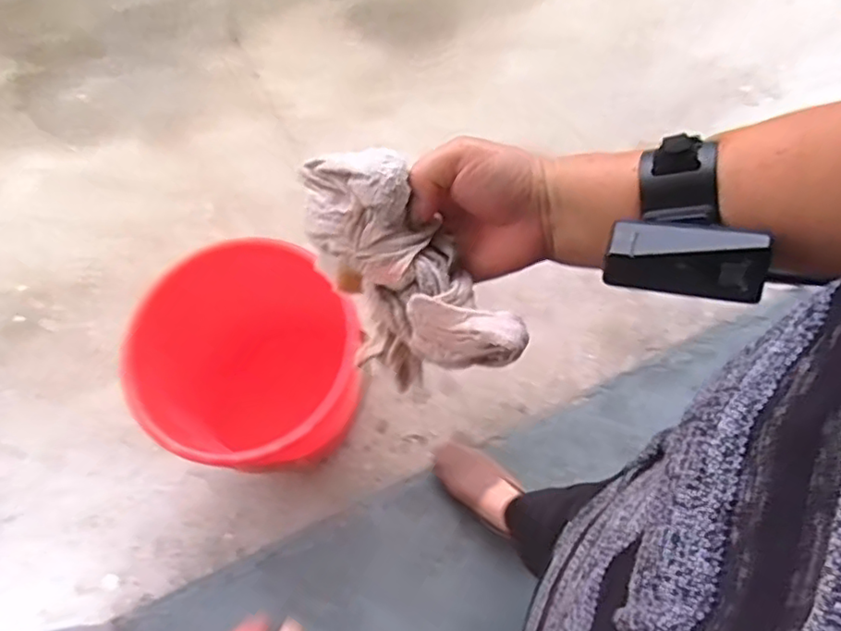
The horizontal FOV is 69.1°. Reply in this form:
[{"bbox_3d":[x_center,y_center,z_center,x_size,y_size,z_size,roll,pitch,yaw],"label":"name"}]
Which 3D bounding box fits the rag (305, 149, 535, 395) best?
[{"bbox_3d":[-0.010,-0.025,0.352,0.068,0.065,0.151,-34,73,-10],"label":"rag"}]

